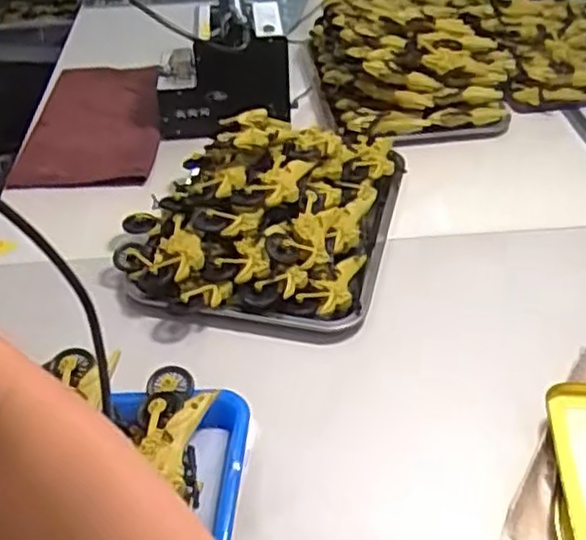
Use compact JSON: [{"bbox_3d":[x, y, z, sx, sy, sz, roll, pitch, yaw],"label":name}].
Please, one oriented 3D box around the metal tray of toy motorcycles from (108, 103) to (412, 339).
[{"bbox_3d":[-0.032,-0.090,0.821,0.279,0.113,0.343,7,41,13],"label":"metal tray of toy motorcycles"}]

